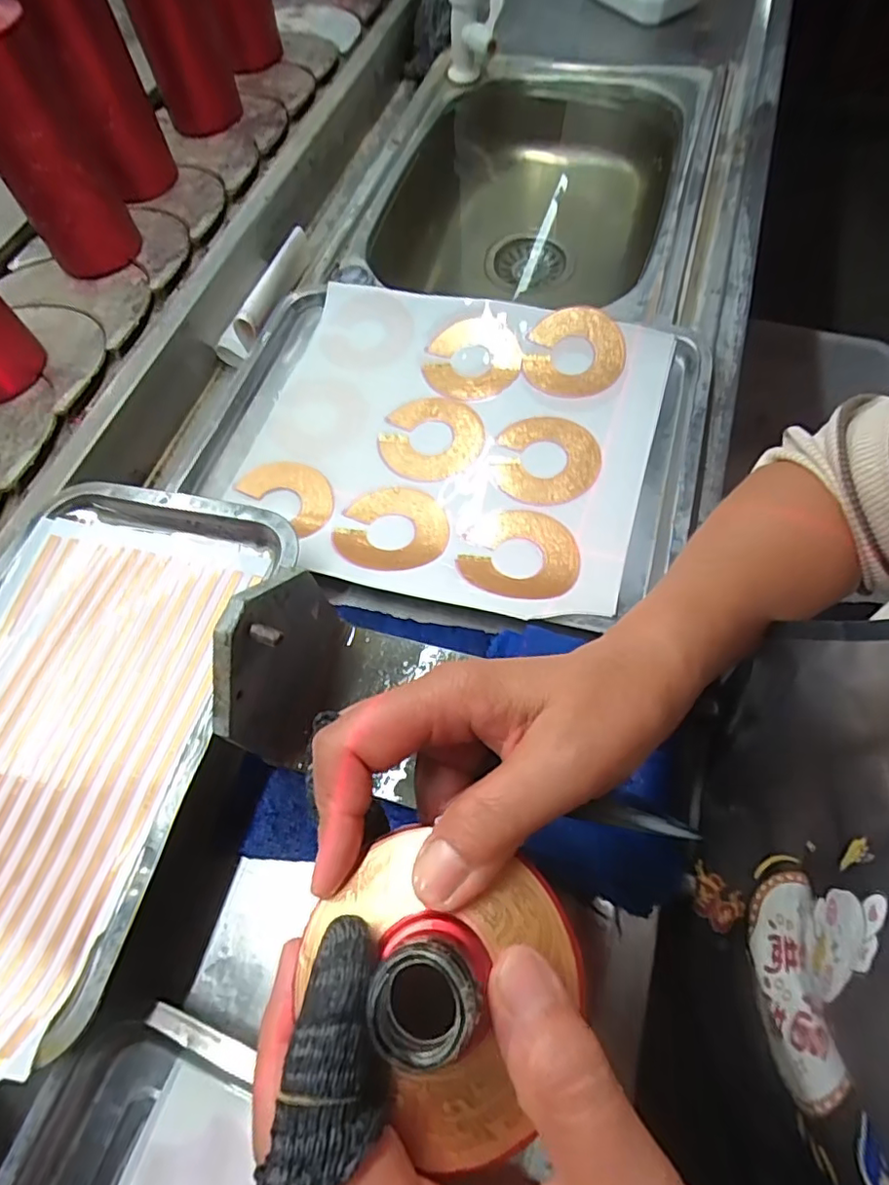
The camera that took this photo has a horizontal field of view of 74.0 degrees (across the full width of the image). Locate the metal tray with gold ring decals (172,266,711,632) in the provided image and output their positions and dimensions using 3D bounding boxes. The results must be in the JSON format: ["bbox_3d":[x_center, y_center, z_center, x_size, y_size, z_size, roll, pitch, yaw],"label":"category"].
[{"bbox_3d":[-0.010,-0.128,0.465,0.387,0.042,0.286,20,68,11],"label":"metal tray with gold ring decals"}]

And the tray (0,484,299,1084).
[{"bbox_3d":[-0.217,0.075,0.350,0.210,0.053,0.304,13,65,9],"label":"tray"}]

